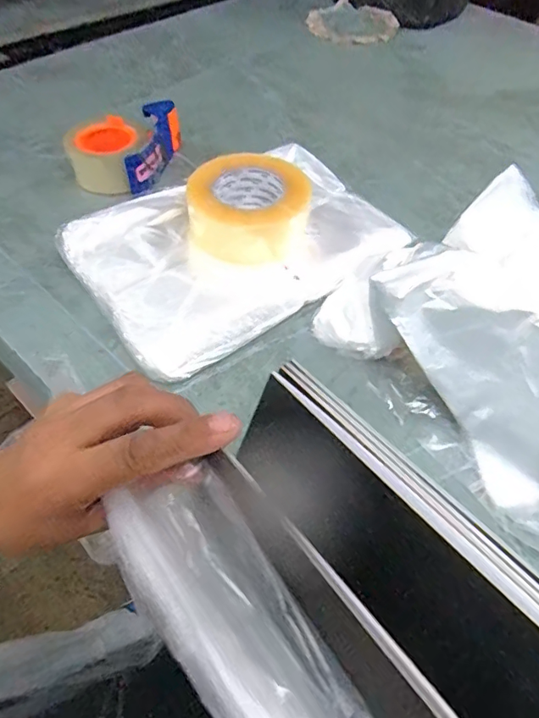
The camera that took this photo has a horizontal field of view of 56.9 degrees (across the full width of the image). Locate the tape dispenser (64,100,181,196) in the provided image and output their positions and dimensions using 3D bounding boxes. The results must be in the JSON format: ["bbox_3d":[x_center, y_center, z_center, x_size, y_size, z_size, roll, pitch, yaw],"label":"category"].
[{"bbox_3d":[-0.200,-0.294,0.676,0.120,0.055,0.146,12,52,5],"label":"tape dispenser"}]

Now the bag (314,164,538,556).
[{"bbox_3d":[0.203,-0.014,0.434,0.183,0.126,0.318,-26,58,-22],"label":"bag"}]

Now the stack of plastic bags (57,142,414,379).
[{"bbox_3d":[-0.031,-0.127,0.557,0.335,0.044,0.217,-27,59,-23],"label":"stack of plastic bags"}]

